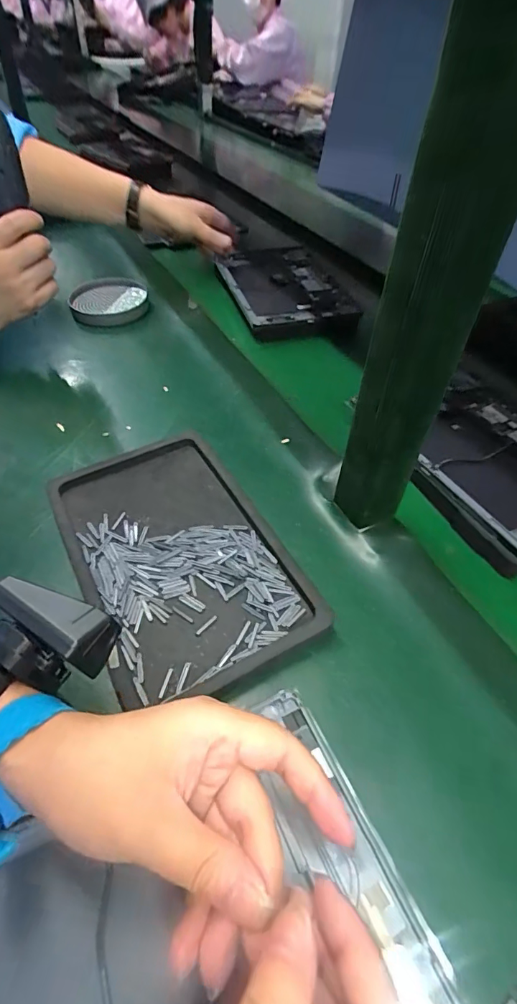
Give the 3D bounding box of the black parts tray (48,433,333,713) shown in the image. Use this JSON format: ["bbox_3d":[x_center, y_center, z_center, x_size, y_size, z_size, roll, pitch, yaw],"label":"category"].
[{"bbox_3d":[-0.071,0.041,0.380,0.152,0.019,0.244,-23,53,-20],"label":"black parts tray"}]

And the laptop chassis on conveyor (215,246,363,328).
[{"bbox_3d":[0.034,-0.344,0.723,0.163,0.032,0.270,-13,52,-12],"label":"laptop chassis on conveyor"}]

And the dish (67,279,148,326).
[{"bbox_3d":[-0.222,-0.301,0.675,0.110,0.019,0.122,-7,49,-7],"label":"dish"}]

